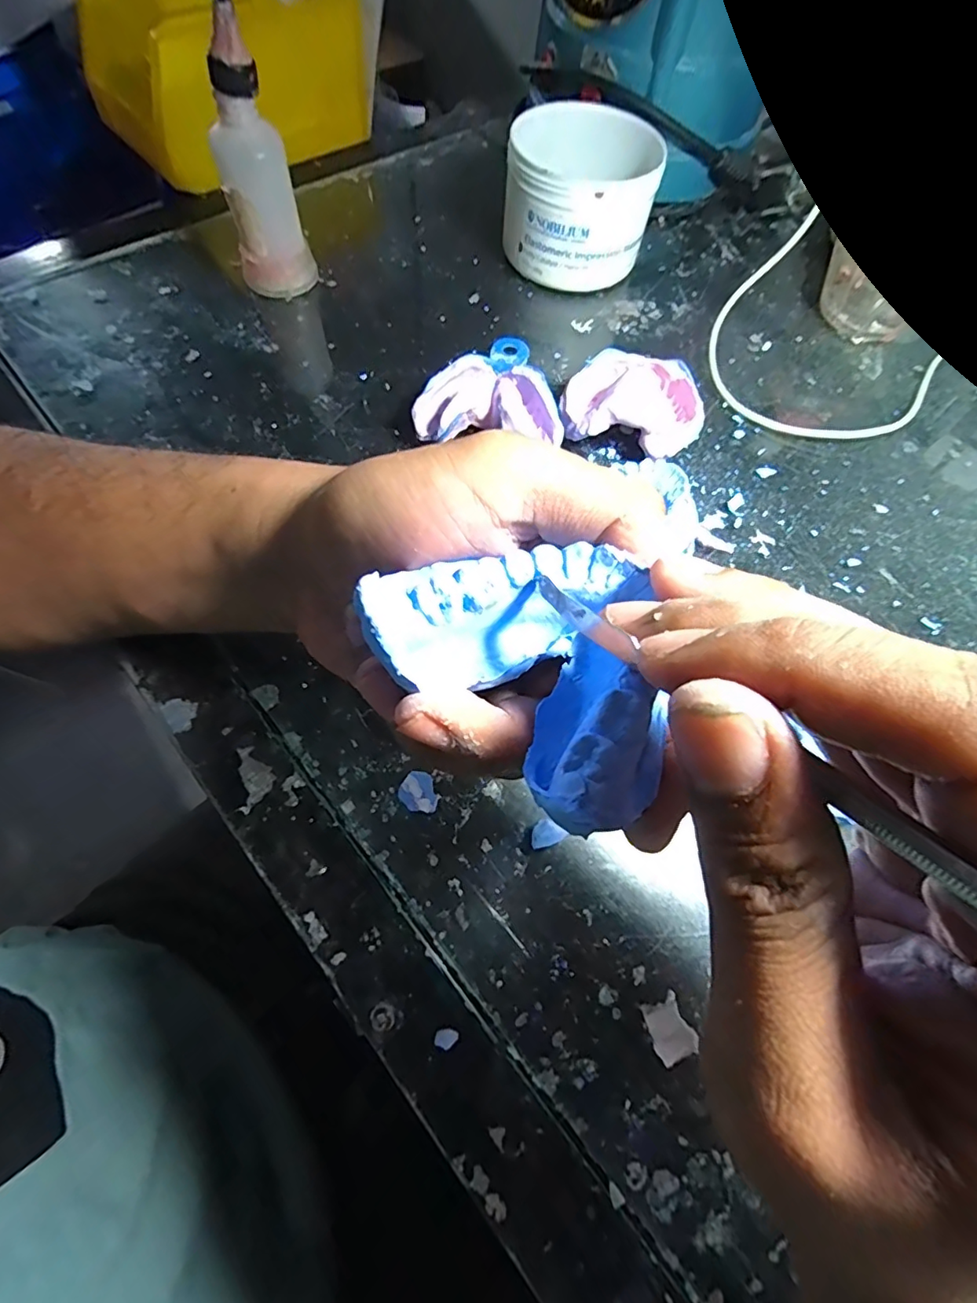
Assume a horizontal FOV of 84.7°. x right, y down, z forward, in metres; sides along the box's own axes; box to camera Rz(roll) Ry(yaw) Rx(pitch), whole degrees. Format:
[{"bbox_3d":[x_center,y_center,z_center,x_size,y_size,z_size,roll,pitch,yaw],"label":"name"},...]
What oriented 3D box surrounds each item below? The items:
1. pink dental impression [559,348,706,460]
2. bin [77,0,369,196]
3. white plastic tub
[{"bbox_3d":[0.076,-0.135,0.291,0.065,0.032,0.058,5,66,-1],"label":"pink dental impression"},{"bbox_3d":[-0.180,-0.409,0.375,0.170,0.077,0.105,-36,73,-17],"label":"bin"},{"bbox_3d":[0.055,-0.281,0.336,0.088,0.067,0.074,3,66,-2],"label":"white plastic tub"}]

